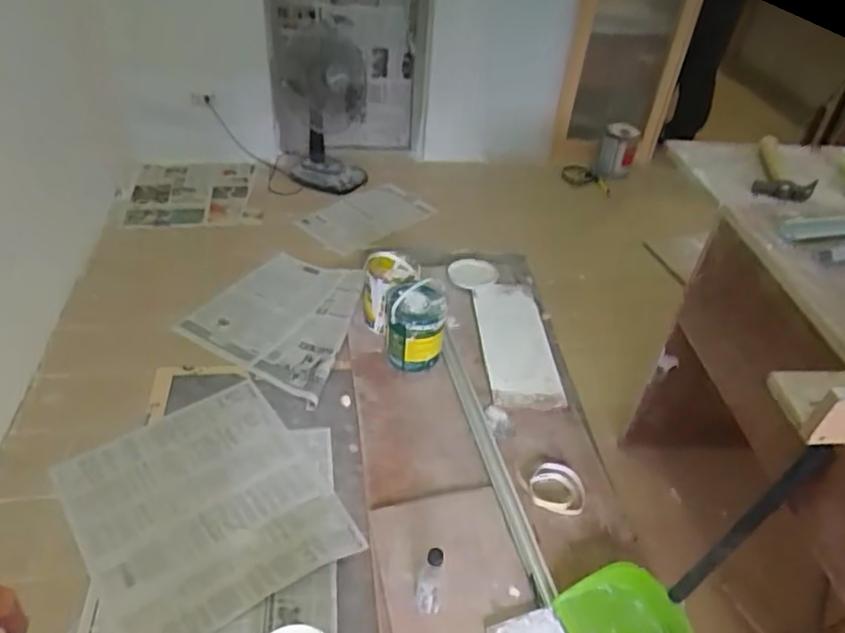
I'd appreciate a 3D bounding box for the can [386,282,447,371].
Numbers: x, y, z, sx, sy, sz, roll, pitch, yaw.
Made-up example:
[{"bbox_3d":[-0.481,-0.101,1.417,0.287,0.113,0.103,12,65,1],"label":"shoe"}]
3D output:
[{"bbox_3d":[-0.019,0.042,1.824,0.170,0.239,0.196,2,41,-3],"label":"can"}]

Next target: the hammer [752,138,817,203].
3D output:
[{"bbox_3d":[0.810,-0.340,1.374,0.108,0.040,0.293,19,43,18],"label":"hammer"}]

